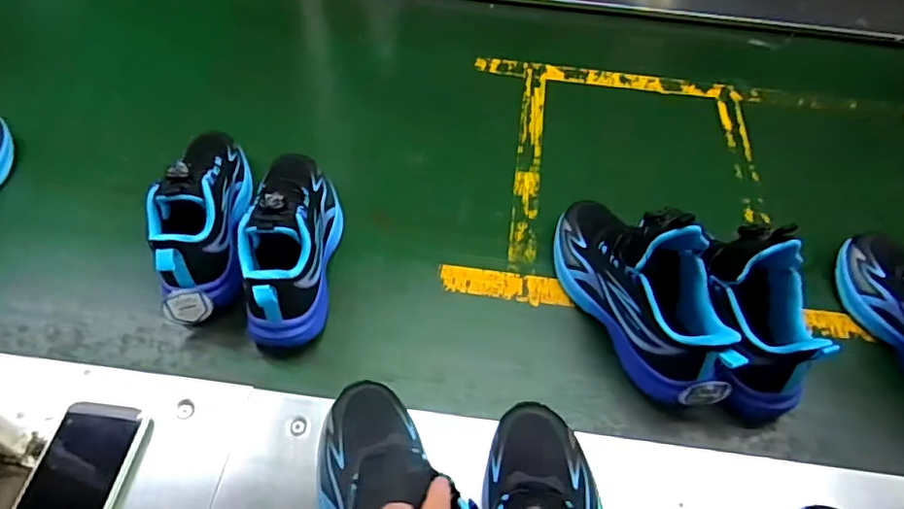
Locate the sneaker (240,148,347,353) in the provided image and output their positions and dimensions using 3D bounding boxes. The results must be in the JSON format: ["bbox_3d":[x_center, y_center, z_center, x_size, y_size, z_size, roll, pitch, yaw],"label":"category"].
[{"bbox_3d":[-0.169,-0.029,0.624,0.083,0.110,0.243,-1,53,-6],"label":"sneaker"}]

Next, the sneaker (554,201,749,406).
[{"bbox_3d":[0.195,0.023,0.585,0.094,0.150,0.251,-18,57,-18],"label":"sneaker"}]

